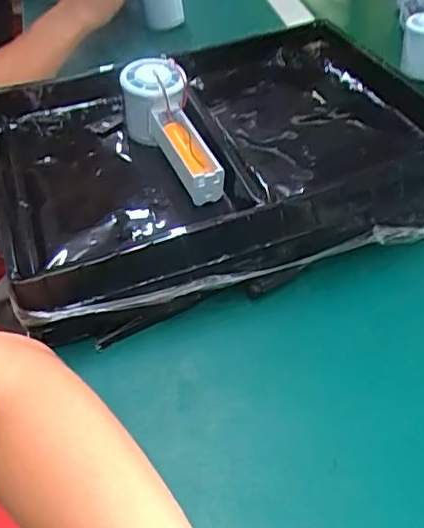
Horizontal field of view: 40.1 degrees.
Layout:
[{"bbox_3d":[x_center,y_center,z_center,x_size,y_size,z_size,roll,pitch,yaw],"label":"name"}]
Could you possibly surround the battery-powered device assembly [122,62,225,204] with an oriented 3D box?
[{"bbox_3d":[-0.037,-0.111,0.498,0.053,0.075,0.147,-15,48,-10],"label":"battery-powered device assembly"}]

